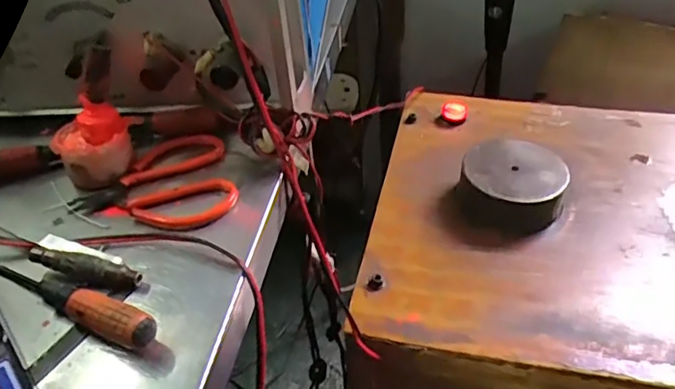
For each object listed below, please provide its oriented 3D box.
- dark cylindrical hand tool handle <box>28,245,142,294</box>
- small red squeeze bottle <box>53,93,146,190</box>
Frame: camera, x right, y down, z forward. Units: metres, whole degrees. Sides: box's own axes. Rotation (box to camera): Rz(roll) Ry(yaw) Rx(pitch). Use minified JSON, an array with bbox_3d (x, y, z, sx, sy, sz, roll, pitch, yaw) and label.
[{"bbox_3d":[-0.145,0.044,0.322,0.068,0.018,0.014,9,42,15],"label":"dark cylindrical hand tool handle"},{"bbox_3d":[-0.166,-0.037,0.384,0.055,0.047,0.046,-12,43,-10],"label":"small red squeeze bottle"}]

